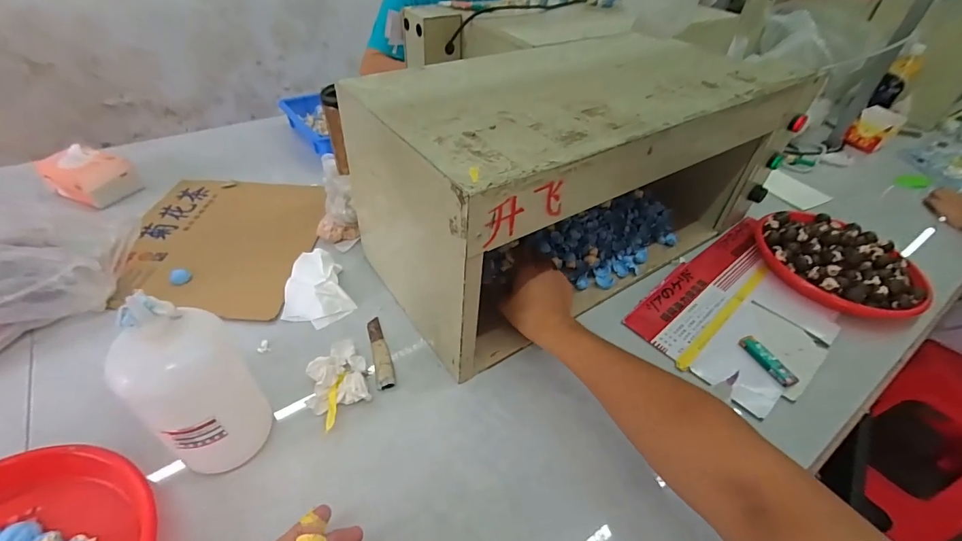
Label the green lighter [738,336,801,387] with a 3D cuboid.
[{"bbox_3d":[0.387,0.121,0.575,0.022,0.011,0.079,-15,46,-19],"label":"green lighter"}]

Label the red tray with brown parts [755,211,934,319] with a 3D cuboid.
[{"bbox_3d":[0.593,-0.022,0.714,0.224,0.054,0.252,-7,44,-12],"label":"red tray with brown parts"}]

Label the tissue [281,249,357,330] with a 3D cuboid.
[{"bbox_3d":[-0.246,0.025,0.622,0.090,0.034,0.122,-19,48,-22],"label":"tissue"}]

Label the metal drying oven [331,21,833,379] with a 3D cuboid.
[{"bbox_3d":[0.148,-0.153,0.657,0.620,0.277,0.289,-24,50,-26],"label":"metal drying oven"}]

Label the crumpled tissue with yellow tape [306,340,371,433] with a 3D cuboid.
[{"bbox_3d":[-0.174,0.129,0.514,0.069,0.024,0.103,-16,47,-20],"label":"crumpled tissue with yellow tape"}]

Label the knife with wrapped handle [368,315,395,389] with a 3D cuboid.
[{"bbox_3d":[-0.135,0.107,0.567,0.023,0.009,0.120,-12,46,-16],"label":"knife with wrapped handle"}]

